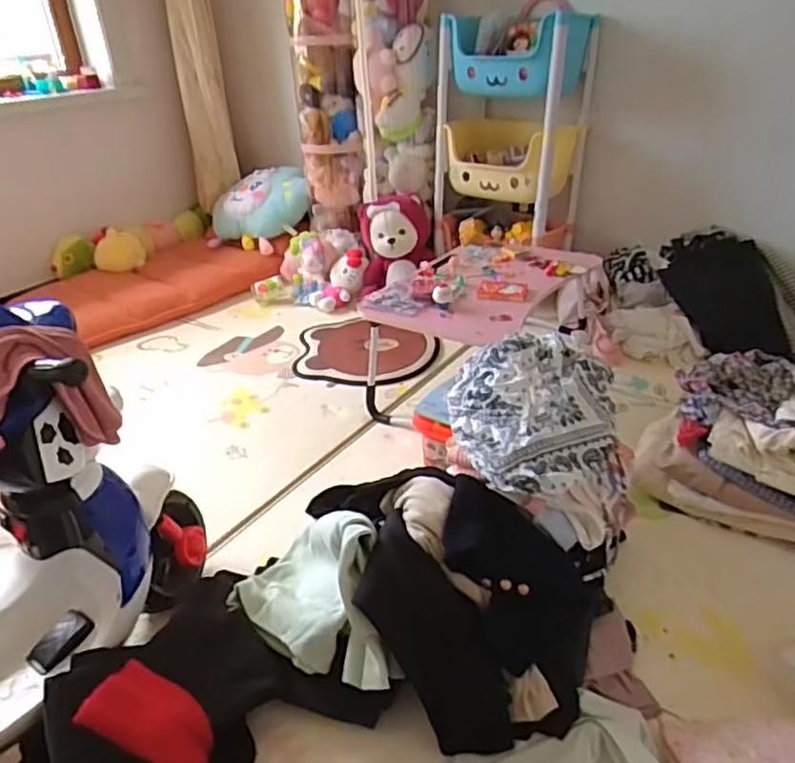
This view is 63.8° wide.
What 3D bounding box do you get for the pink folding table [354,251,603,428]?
[{"bbox_3d":[0.218,-0.151,1.603,0.348,0.281,0.634,15,36,30],"label":"pink folding table"}]

